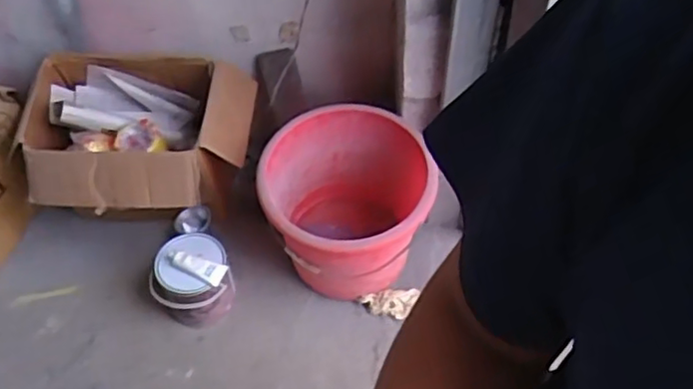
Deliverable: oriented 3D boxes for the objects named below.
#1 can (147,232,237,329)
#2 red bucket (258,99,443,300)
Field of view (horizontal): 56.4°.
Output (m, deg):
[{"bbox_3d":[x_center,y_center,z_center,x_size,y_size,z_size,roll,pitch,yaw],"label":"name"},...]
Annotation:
[{"bbox_3d":[-0.348,0.204,1.510,0.165,0.184,0.167,-1,51,1],"label":"can"},{"bbox_3d":[0.011,0.039,1.526,0.384,0.373,0.396,-1,51,1],"label":"red bucket"}]

